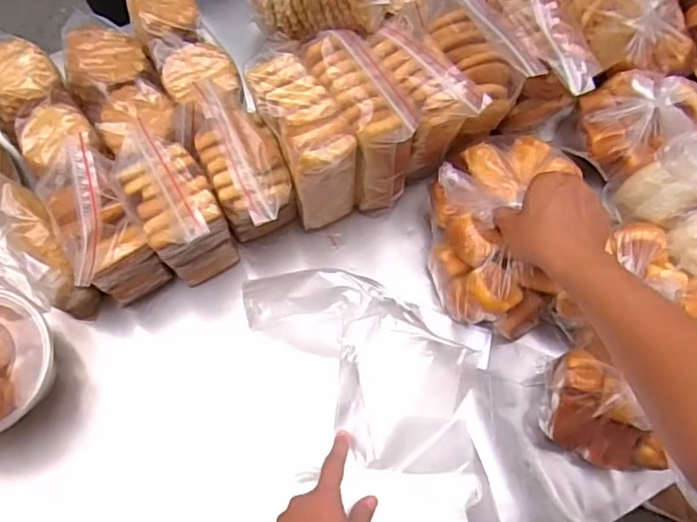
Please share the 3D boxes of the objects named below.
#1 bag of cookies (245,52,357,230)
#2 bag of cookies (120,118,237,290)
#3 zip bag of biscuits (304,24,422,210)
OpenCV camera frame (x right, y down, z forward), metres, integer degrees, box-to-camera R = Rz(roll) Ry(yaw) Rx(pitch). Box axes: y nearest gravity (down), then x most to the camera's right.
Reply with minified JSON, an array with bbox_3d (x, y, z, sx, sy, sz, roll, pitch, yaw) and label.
[{"bbox_3d":[-0.045,-0.120,0.648,0.065,0.165,0.122,-28,75,-10],"label":"bag of cookies"},{"bbox_3d":[-0.183,-0.058,0.642,0.078,0.140,0.148,-30,75,-11],"label":"bag of cookies"},{"bbox_3d":[0.008,-0.145,0.650,0.060,0.168,0.139,-28,75,-10],"label":"zip bag of biscuits"}]

